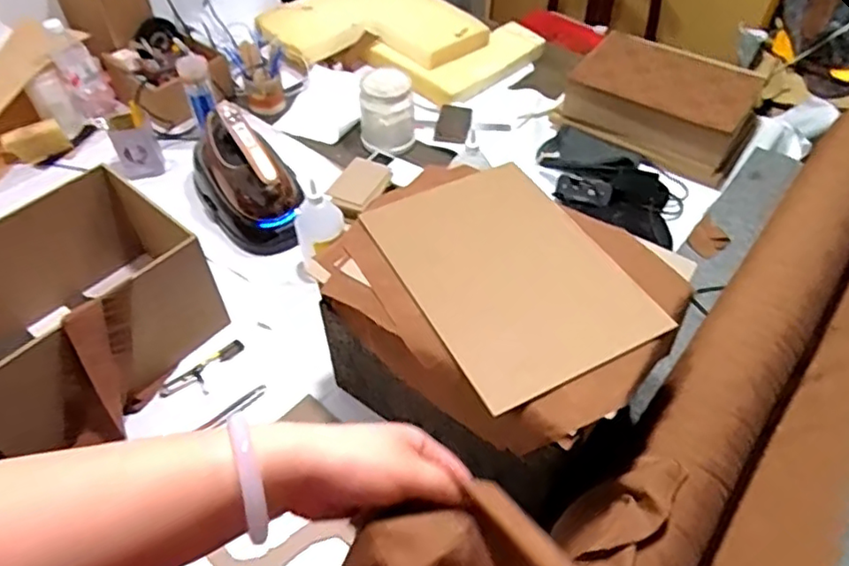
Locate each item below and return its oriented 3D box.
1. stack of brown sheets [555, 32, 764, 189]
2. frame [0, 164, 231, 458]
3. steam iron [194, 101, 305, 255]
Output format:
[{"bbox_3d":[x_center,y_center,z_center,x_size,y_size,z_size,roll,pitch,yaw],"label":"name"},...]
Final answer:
[{"bbox_3d":[0.511,-0.396,1.345,0.380,0.134,0.262,27,55,22],"label":"stack of brown sheets"},{"bbox_3d":[-0.512,0.043,0.908,0.291,0.194,0.343,33,57,25],"label":"frame"},{"bbox_3d":[-0.328,-0.206,1.119,0.159,0.176,0.273,-23,53,-18],"label":"steam iron"}]

